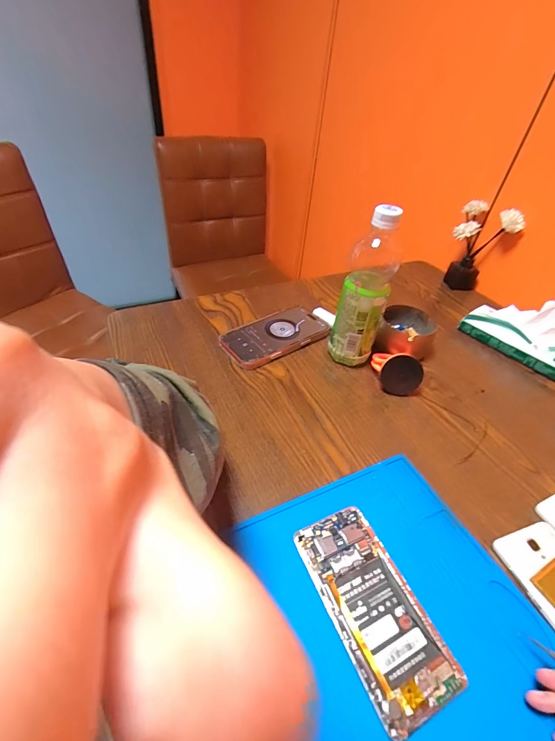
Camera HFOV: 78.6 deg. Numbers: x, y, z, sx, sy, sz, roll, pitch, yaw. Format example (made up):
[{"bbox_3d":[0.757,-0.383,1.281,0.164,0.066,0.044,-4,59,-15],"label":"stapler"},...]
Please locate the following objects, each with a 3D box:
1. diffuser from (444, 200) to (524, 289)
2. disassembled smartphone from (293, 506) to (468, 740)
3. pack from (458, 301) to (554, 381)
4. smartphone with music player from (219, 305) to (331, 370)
[{"bbox_3d":[0.395,-0.240,0.673,0.103,0.161,0.054,30,47,24],"label":"diffuser"},{"bbox_3d":[0.075,0.186,0.274,0.069,0.010,0.141,-15,46,-22],"label":"disassembled smartphone"},{"bbox_3d":[0.398,-0.064,0.540,0.072,0.081,0.170,-26,52,-31],"label":"pack"},{"bbox_3d":[-0.004,-0.055,0.523,0.163,0.014,0.083,-25,51,-31],"label":"smartphone with music player"}]

